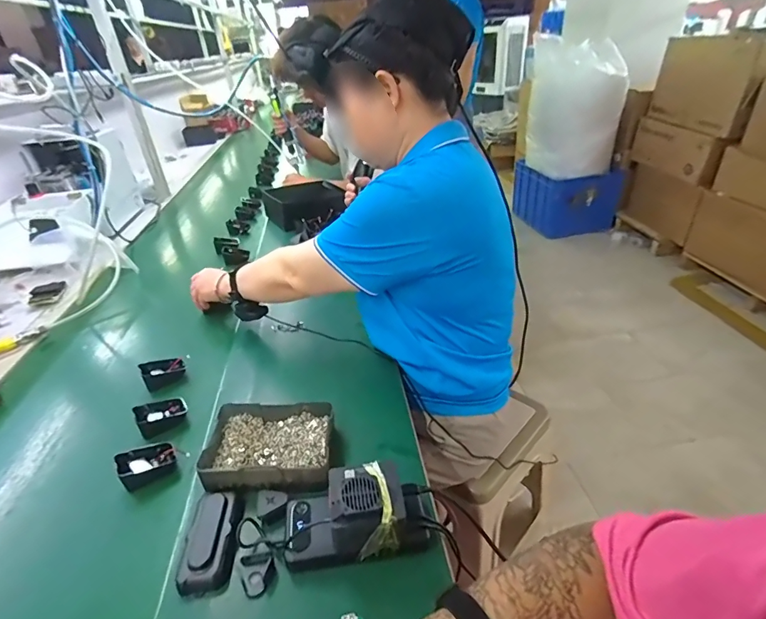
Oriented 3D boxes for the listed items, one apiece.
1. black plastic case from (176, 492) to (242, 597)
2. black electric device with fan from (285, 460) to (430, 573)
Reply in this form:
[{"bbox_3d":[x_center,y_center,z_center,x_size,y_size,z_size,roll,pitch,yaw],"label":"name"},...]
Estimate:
[{"bbox_3d":[-0.189,0.250,0.461,0.049,0.022,0.102,-8,32,-4],"label":"black plastic case"},{"bbox_3d":[-0.030,0.218,0.453,0.156,0.076,0.077,-5,32,0],"label":"black electric device with fan"}]

